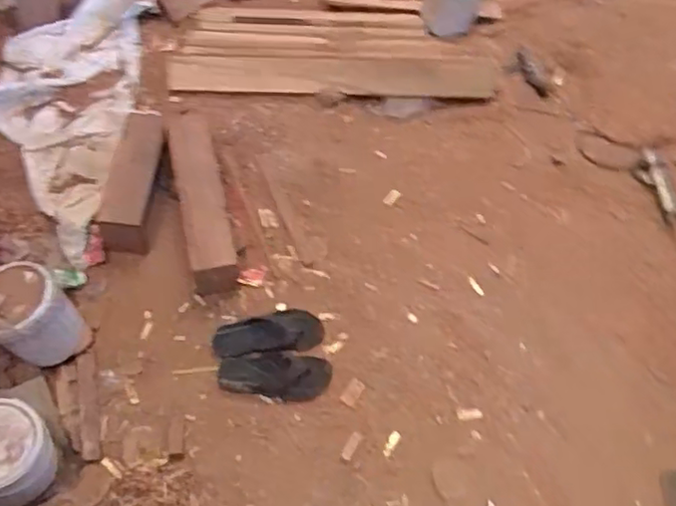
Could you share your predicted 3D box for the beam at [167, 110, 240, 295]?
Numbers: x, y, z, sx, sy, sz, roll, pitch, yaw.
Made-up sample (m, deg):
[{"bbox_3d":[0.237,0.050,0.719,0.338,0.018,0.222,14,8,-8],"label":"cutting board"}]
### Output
[{"bbox_3d":[-0.368,-0.166,1.747,0.115,0.157,0.547,-10,63,-11],"label":"beam"}]

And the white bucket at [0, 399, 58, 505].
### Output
[{"bbox_3d":[-0.708,0.423,1.362,0.177,0.223,0.202,9,61,0],"label":"white bucket"}]

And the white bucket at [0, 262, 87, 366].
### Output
[{"bbox_3d":[-0.717,0.141,1.506,0.229,0.244,0.175,32,67,11],"label":"white bucket"}]

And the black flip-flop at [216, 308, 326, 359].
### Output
[{"bbox_3d":[-0.176,0.201,1.646,0.270,0.034,0.115,-4,62,-7],"label":"black flip-flop"}]

